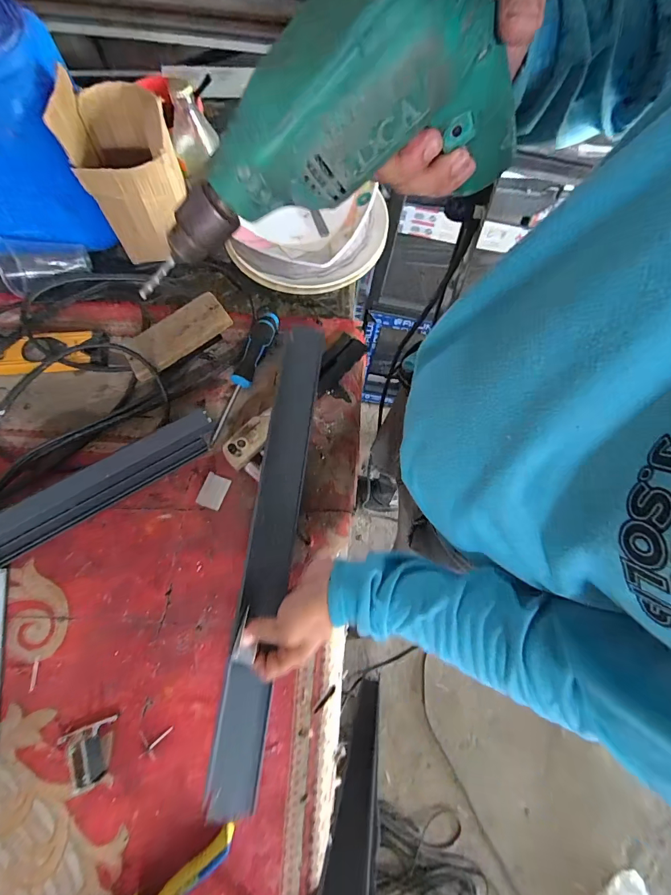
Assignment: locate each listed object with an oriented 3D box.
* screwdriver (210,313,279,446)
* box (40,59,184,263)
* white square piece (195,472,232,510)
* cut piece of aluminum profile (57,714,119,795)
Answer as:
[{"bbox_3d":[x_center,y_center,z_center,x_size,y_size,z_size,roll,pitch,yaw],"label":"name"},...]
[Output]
[{"bbox_3d":[-0.126,-0.099,0.510,0.025,0.036,0.197,23,74,6],"label":"screwdriver"},{"bbox_3d":[-0.261,-0.358,0.493,0.112,0.175,0.130,-16,75,-8],"label":"box"},{"bbox_3d":[-0.157,0.056,0.478,0.031,0.004,0.042,20,73,6],"label":"white square piece"},{"bbox_3d":[-0.253,0.314,0.380,0.051,0.029,0.051,-21,74,-7],"label":"cut piece of aluminum profile"}]

